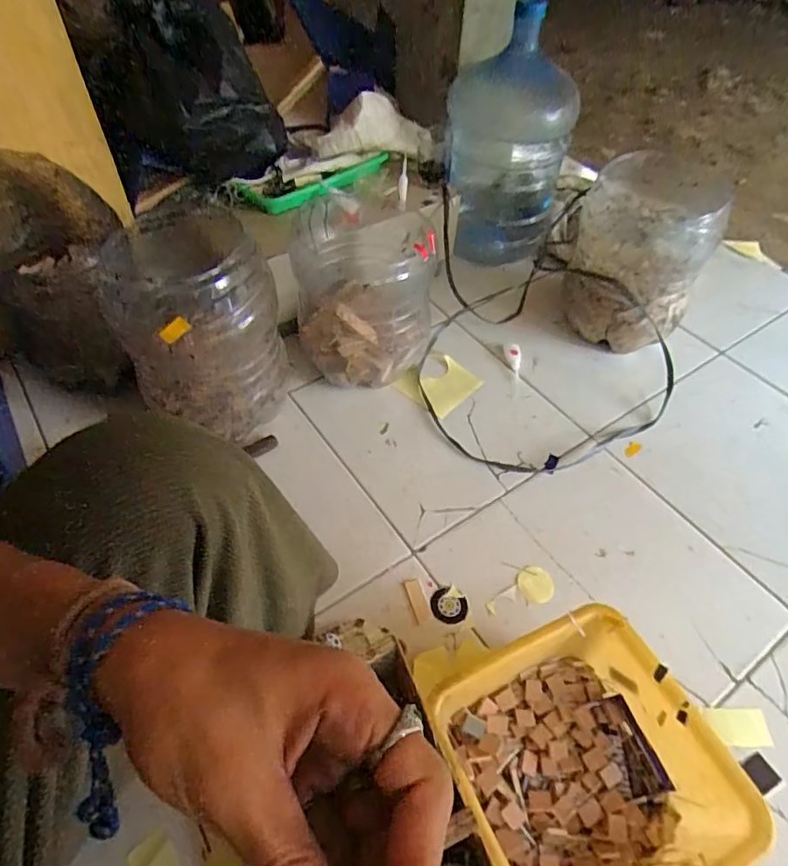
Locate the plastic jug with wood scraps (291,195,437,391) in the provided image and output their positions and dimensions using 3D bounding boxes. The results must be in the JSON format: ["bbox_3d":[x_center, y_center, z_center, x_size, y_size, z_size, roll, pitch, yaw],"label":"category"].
[{"bbox_3d":[-0.053,-0.256,1.002,0.238,0.256,0.254,6,52,3],"label":"plastic jug with wood scraps"}]

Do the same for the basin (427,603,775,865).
[{"bbox_3d":[0.202,0.374,0.621,0.267,0.132,0.300,-20,55,-17],"label":"basin"}]

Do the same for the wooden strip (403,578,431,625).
[{"bbox_3d":[0.034,0.242,0.789,0.023,0.005,0.066,-14,54,-13],"label":"wooden strip"}]

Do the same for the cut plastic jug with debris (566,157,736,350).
[{"bbox_3d":[0.485,-0.369,1.074,0.245,0.295,0.279,23,55,15],"label":"cut plastic jug with debris"}]

